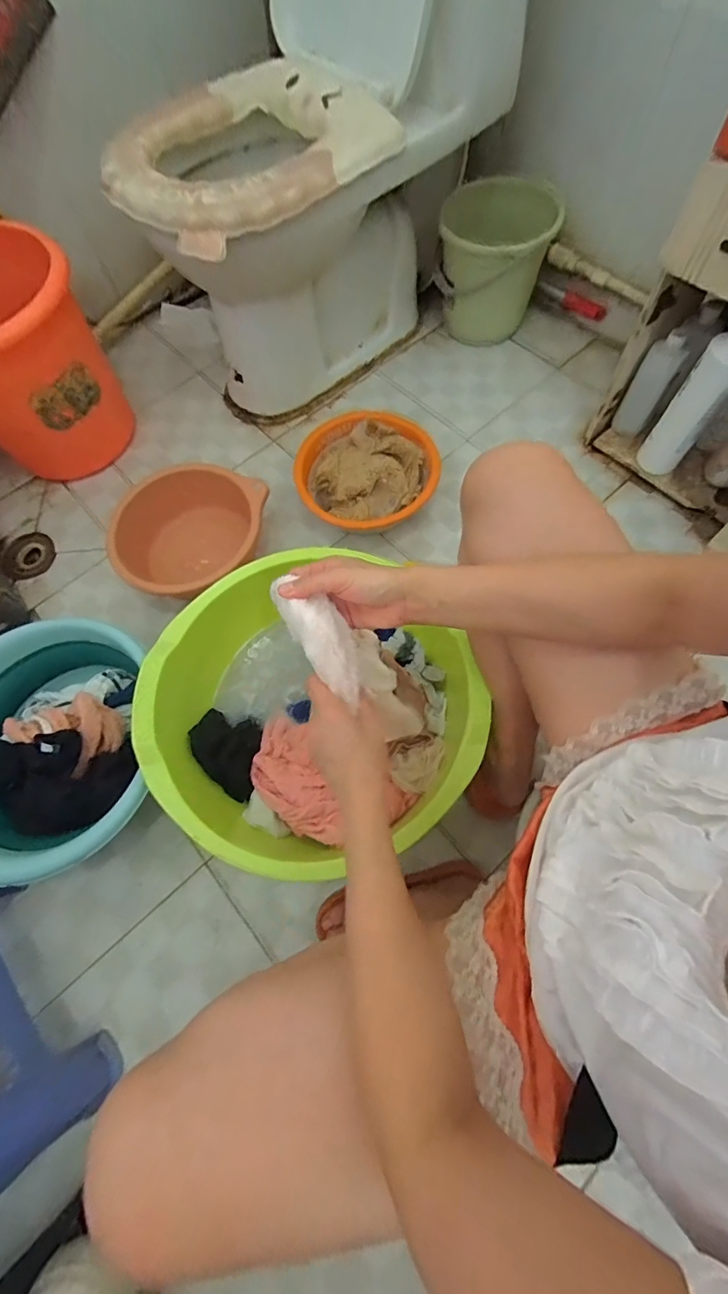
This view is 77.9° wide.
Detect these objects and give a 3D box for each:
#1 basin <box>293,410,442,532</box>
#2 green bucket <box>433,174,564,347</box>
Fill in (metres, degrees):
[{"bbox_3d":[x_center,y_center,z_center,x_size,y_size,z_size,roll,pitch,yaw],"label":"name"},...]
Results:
[{"bbox_3d":[0.011,-0.323,0.880,0.233,0.097,0.255,-1,69,3],"label":"basin"},{"bbox_3d":[0.276,-0.829,0.992,0.227,0.223,0.236,11,70,7],"label":"green bucket"}]

